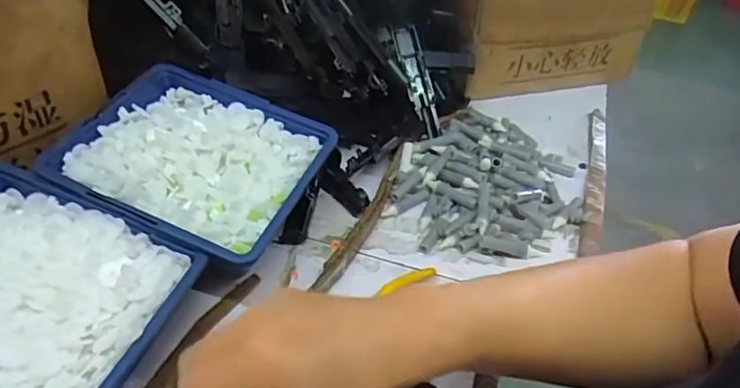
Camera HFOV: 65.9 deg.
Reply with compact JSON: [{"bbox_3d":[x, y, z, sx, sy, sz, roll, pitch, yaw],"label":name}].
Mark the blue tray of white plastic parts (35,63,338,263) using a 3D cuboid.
[{"bbox_3d":[-0.128,-0.027,0.423,0.164,0.044,0.145,16,43,15],"label":"blue tray of white plastic parts"}]

